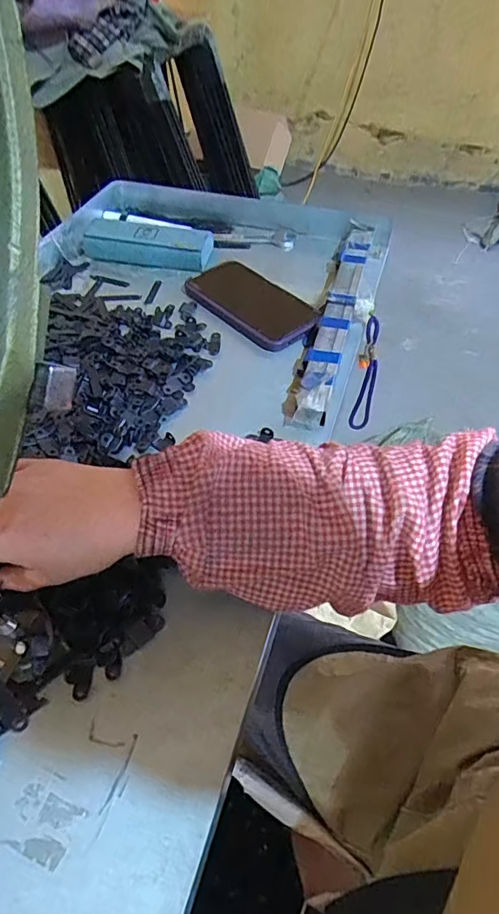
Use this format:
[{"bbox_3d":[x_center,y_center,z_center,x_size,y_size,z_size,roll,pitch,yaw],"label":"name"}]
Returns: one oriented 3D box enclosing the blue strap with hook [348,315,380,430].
[{"bbox_3d":[0.139,-0.091,0.610,0.029,0.163,0.028,16,53,13],"label":"blue strap with hook"}]

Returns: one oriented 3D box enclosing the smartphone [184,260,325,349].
[{"bbox_3d":[0.000,-0.178,0.580,0.162,0.014,0.083,36,60,26],"label":"smartphone"}]

